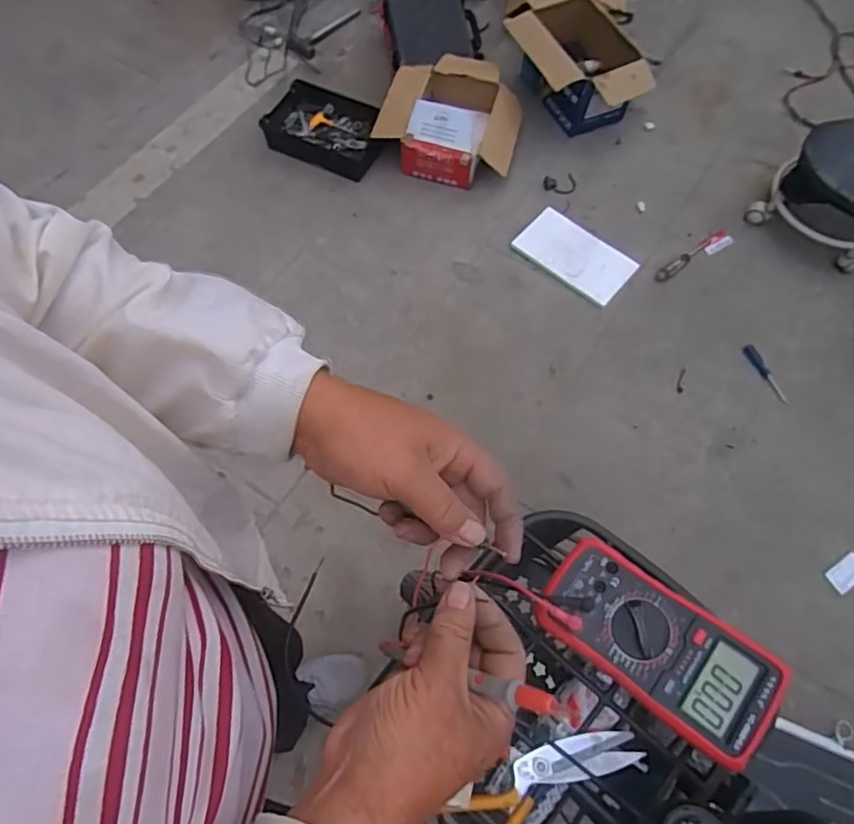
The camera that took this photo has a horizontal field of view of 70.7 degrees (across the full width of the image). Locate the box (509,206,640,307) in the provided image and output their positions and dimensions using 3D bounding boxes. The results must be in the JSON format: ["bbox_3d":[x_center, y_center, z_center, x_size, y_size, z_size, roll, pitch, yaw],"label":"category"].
[{"bbox_3d":[0.402,-0.431,1.635,0.301,0.021,0.199,39,70,16],"label":"box"}]

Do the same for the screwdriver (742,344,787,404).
[{"bbox_3d":[0.843,-0.097,1.492,0.028,0.022,0.166,-22,66,-11],"label":"screwdriver"}]

